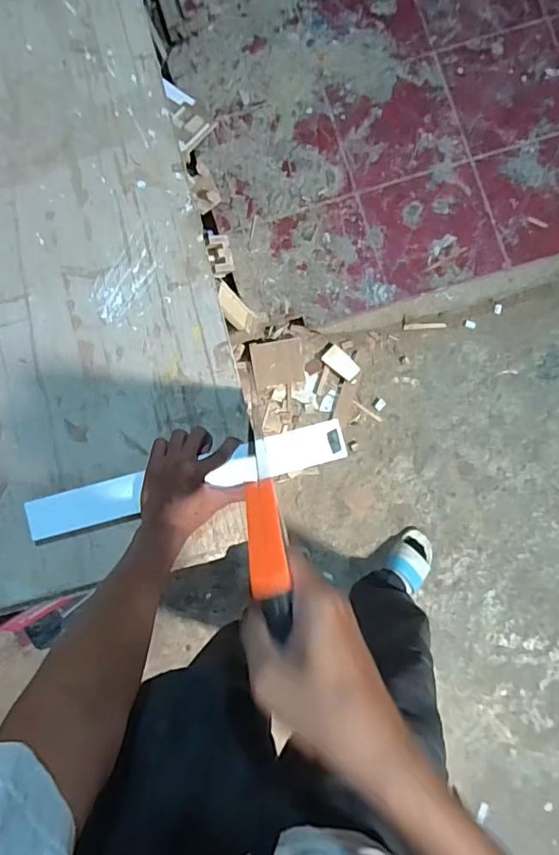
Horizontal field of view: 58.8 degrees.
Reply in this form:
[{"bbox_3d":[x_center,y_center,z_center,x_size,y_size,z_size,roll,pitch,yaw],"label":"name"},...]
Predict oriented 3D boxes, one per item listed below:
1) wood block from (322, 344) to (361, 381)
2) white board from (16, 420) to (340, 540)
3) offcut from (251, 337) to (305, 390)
[{"bbox_3d":[0.163,-0.171,1.316,0.102,0.024,0.053,40,88,5],"label":"wood block"},{"bbox_3d":[-0.111,0.064,0.602,0.387,0.016,0.053,-14,90,1],"label":"white board"},{"bbox_3d":[-0.002,-0.167,1.298,0.133,0.013,0.119,-10,107,-7],"label":"offcut"}]

